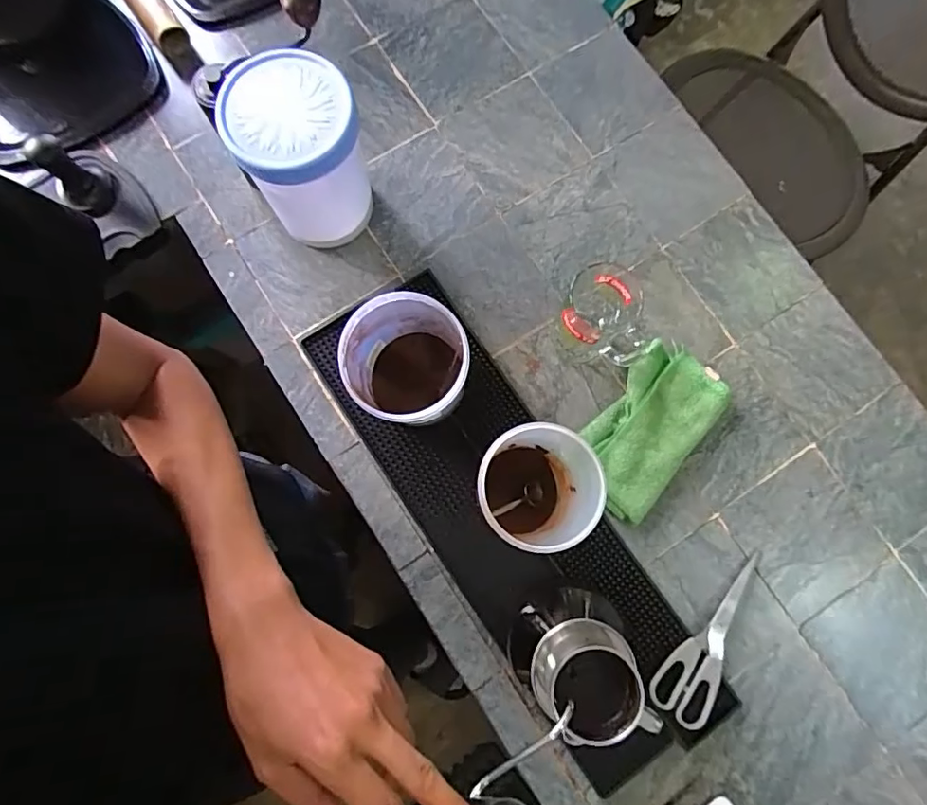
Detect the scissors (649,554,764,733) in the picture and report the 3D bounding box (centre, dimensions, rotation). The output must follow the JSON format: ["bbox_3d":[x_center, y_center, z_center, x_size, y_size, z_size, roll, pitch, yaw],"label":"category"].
[{"bbox_3d":[0.281,0.258,0.582,0.196,0.024,0.066,-44,83,-8],"label":"scissors"}]

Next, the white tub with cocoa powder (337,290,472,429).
[{"bbox_3d":[-0.055,-0.030,0.550,0.111,0.146,0.114,0,79,-1],"label":"white tub with cocoa powder"}]

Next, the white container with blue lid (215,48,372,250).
[{"bbox_3d":[-0.169,-0.256,0.578,0.115,0.175,0.127,-32,82,-7],"label":"white container with blue lid"}]

